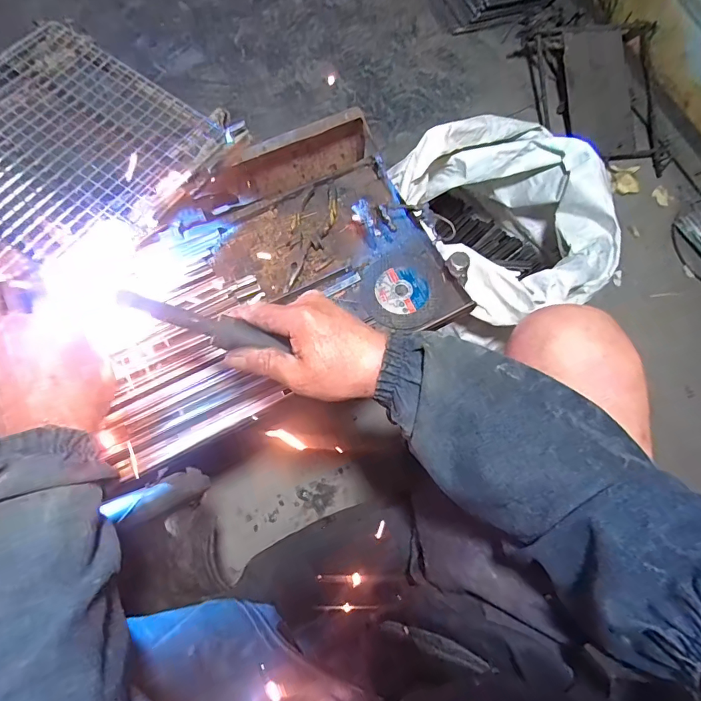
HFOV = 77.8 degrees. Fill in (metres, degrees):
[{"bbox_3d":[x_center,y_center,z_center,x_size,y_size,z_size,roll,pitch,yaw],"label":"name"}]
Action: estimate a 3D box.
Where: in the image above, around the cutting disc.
[{"bbox_3d":[0.062,-0.075,0.524,0.090,0.004,0.104,-17,69,-4],"label":"cutting disc"}]

